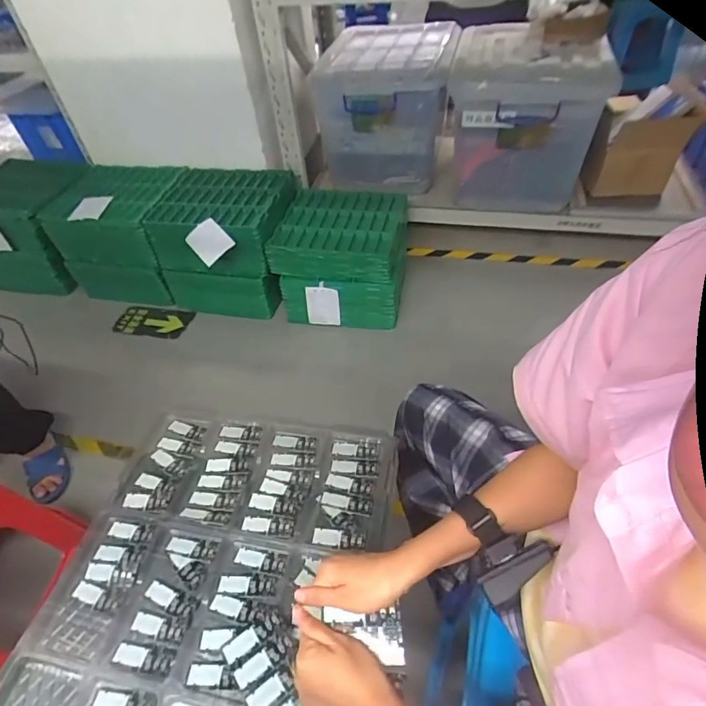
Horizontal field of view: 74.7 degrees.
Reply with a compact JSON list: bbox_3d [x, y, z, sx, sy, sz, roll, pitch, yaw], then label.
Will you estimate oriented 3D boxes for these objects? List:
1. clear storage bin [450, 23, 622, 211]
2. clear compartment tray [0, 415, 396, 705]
[{"bbox_3d":[0.582,-0.832,1.638,0.464,0.410,0.560,1,48,8],"label":"clear storage bin"},{"bbox_3d":[-0.171,0.306,0.567,0.420,0.020,0.524,5,48,11],"label":"clear compartment tray"}]

